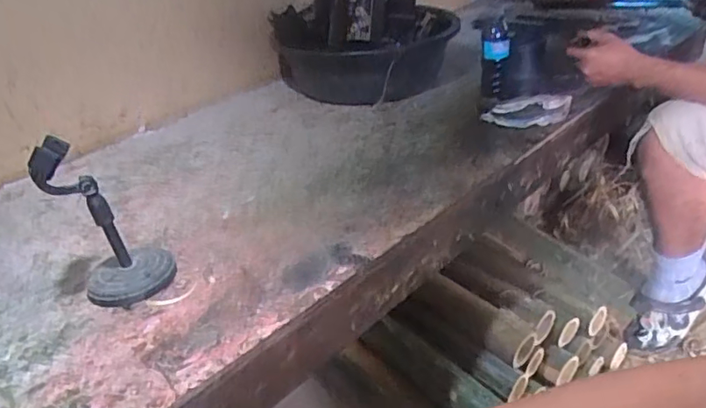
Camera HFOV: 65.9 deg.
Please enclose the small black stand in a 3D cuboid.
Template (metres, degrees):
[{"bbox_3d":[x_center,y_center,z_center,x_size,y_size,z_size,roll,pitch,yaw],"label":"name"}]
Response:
[{"bbox_3d":[-0.293,0.017,0.654,0.114,0.195,0.101,-25,35,-31],"label":"small black stand"}]

